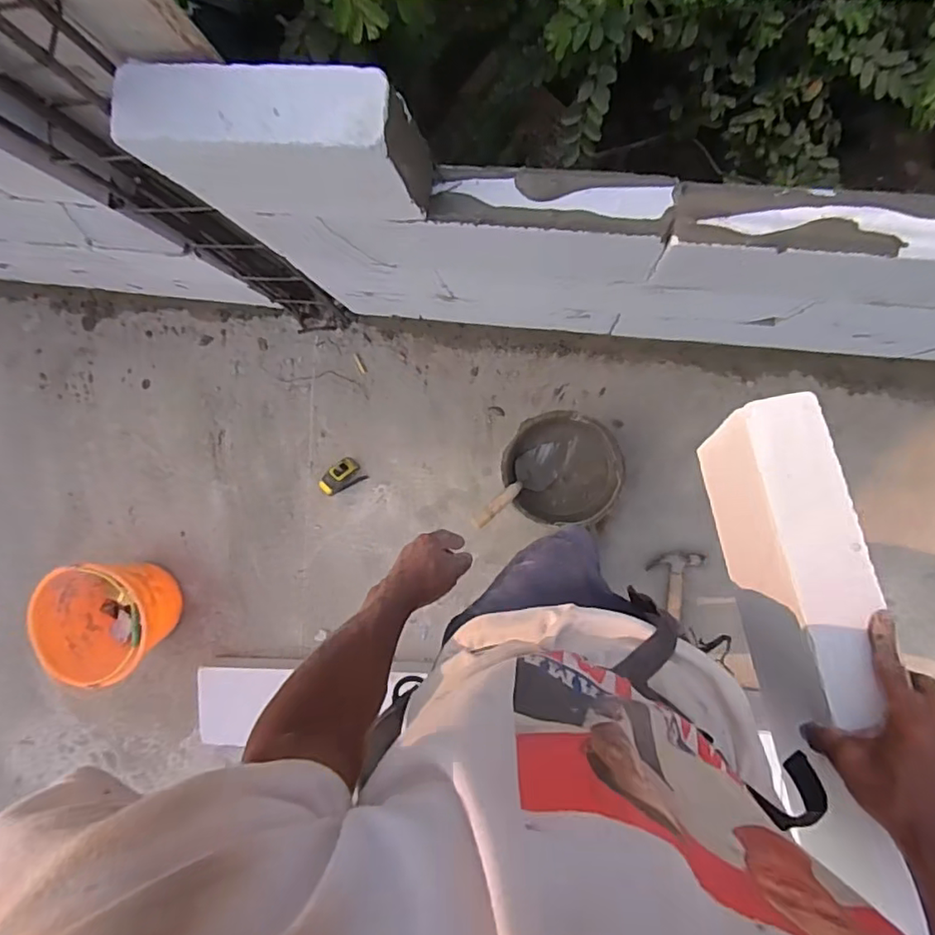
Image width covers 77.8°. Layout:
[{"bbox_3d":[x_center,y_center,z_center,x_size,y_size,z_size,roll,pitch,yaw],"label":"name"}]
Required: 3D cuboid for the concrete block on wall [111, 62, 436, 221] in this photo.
[{"bbox_3d":[-0.199,-0.355,0.656,0.284,0.205,0.072,4,94,7],"label":"concrete block on wall"}]

